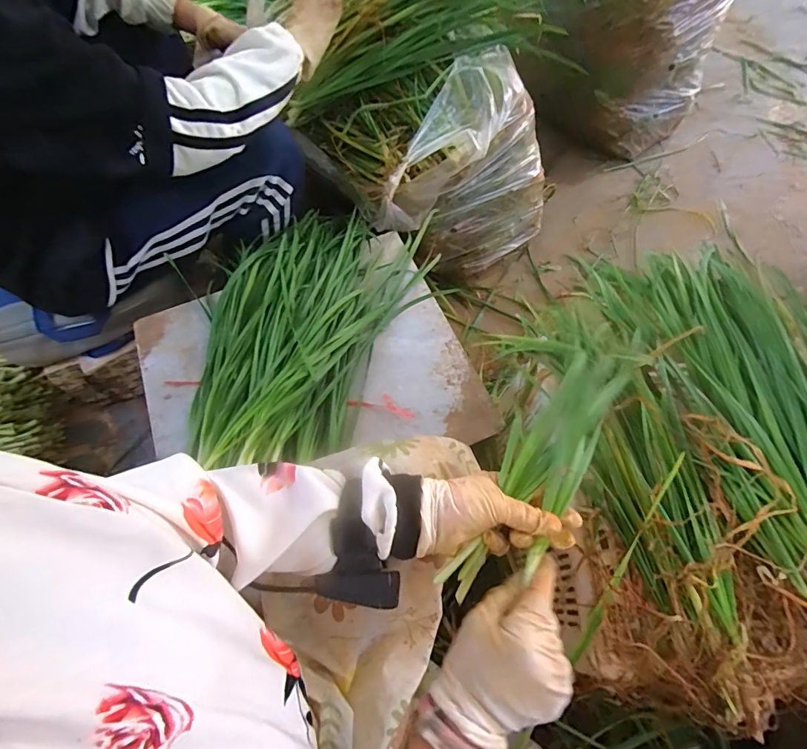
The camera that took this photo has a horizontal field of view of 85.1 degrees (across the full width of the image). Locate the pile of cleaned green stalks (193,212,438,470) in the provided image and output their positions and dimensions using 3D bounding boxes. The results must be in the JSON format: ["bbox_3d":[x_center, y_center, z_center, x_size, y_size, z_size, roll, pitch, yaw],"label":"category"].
[{"bbox_3d":[-0.158,-0.079,0.640,0.262,0.078,0.440,18,65,11],"label":"pile of cleaned green stalks"}]

